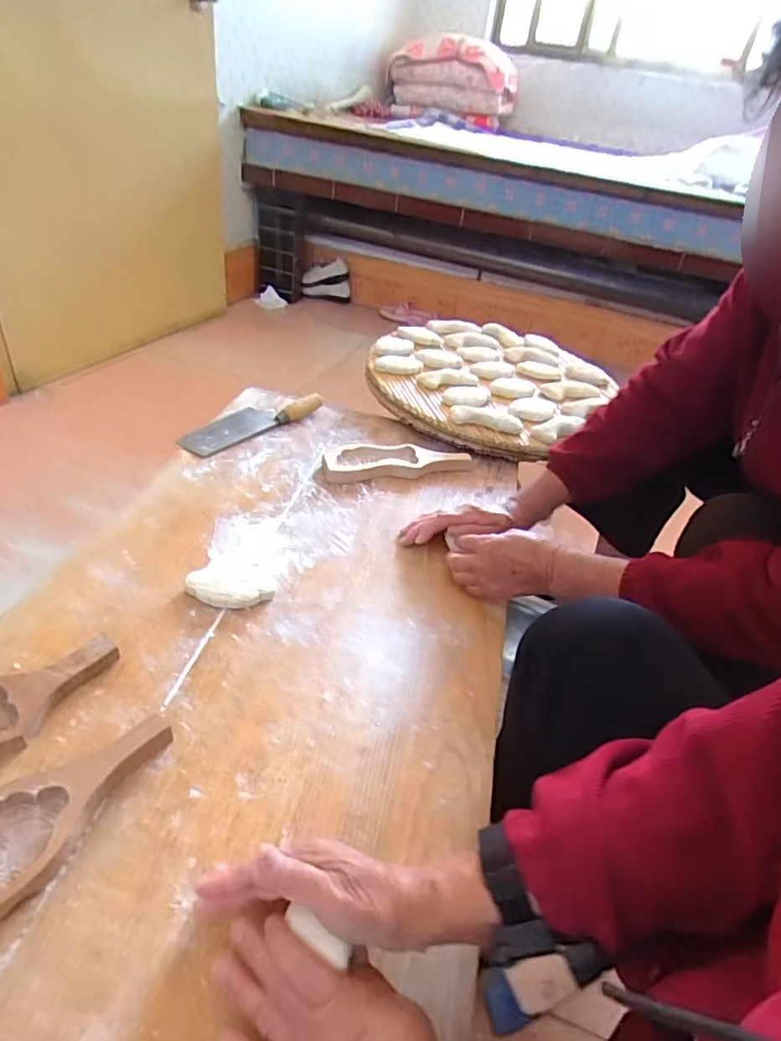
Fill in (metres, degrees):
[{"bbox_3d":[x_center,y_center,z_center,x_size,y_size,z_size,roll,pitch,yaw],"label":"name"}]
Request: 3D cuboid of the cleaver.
[{"bbox_3d":[-0.240,-0.176,0.987,0.086,0.025,0.266,32,43,27],"label":"cleaver"}]

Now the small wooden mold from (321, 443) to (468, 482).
[{"bbox_3d":[0.011,-0.100,0.935,0.245,0.022,0.082,-3,39,-16],"label":"small wooden mold"}]

